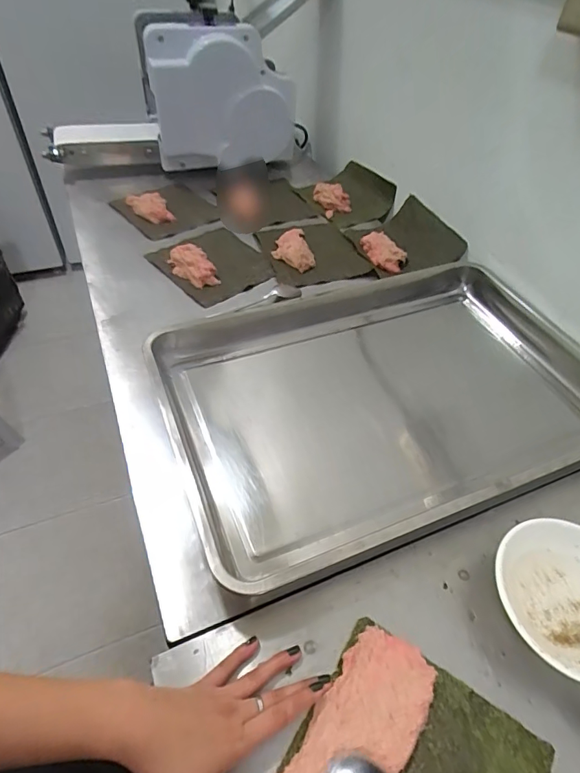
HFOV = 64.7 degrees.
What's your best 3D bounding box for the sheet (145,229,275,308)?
[{"bbox_3d":[-0.139,-0.228,0.828,0.156,0.031,0.187,-34,58,-27],"label":"sheet"}]

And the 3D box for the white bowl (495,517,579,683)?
[{"bbox_3d":[0.260,0.202,0.438,0.124,0.061,0.135,1,49,-1],"label":"white bowl"}]

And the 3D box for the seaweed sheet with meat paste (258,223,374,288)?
[{"bbox_3d":[0.038,-0.263,0.869,0.177,0.032,0.197,-17,52,-16],"label":"seaweed sheet with meat paste"}]

